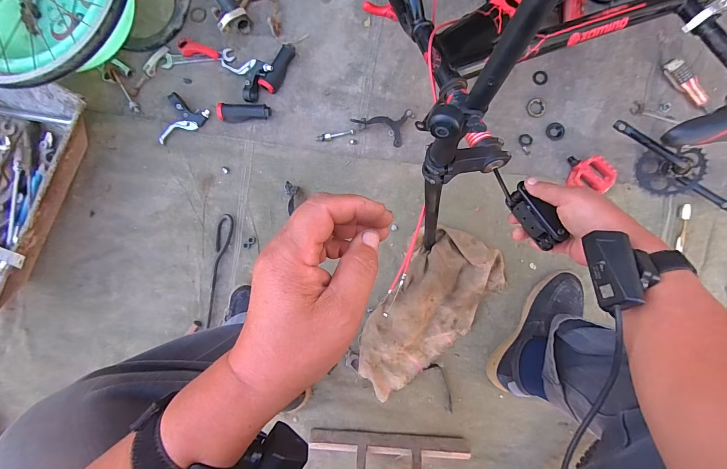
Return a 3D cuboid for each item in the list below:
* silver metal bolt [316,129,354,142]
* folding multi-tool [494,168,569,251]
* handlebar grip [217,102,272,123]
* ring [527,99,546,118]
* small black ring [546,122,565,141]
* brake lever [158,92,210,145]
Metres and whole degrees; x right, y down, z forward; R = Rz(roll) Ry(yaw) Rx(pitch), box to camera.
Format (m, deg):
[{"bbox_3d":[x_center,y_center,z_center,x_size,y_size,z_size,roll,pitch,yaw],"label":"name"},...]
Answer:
[{"bbox_3d":[-0.059,-0.206,0.704,0.079,0.009,0.013,-10,91,1],"label":"silver metal bolt"},{"bbox_3d":[0.205,-0.036,0.436,0.020,0.053,0.121,-30,64,1],"label":"folding multi-tool"},{"bbox_3d":[-0.246,-0.253,0.697,0.102,0.033,0.034,-4,91,1],"label":"handlebar grip"},{"bbox_3d":[0.360,-0.264,0.701,0.036,0.004,0.038,0,91,1],"label":"ring"},{"bbox_3d":[0.399,-0.214,0.699,0.039,0.004,0.037,0,91,1],"label":"small black ring"},{"bbox_3d":[-0.379,-0.228,0.693,0.077,0.032,0.102,27,91,1],"label":"brake lever"}]

